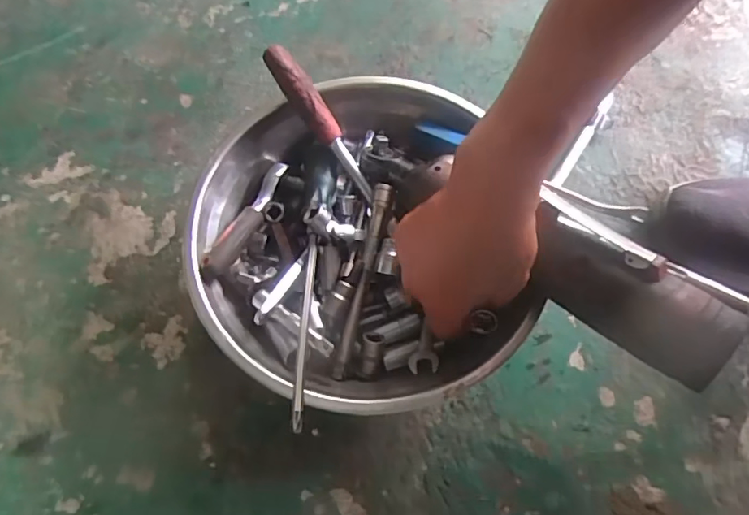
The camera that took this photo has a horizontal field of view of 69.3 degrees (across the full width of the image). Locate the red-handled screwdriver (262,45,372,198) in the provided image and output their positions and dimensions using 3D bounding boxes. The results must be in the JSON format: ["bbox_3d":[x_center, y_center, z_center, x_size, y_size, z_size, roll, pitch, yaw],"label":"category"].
[{"bbox_3d":[-0.042,-0.108,0.442,0.025,0.026,0.137,-39,105,-16],"label":"red-handled screwdriver"}]

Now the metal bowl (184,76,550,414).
[{"bbox_3d":[-0.020,-0.011,0.434,0.230,0.090,0.264,-12,68,-7],"label":"metal bowl"}]

